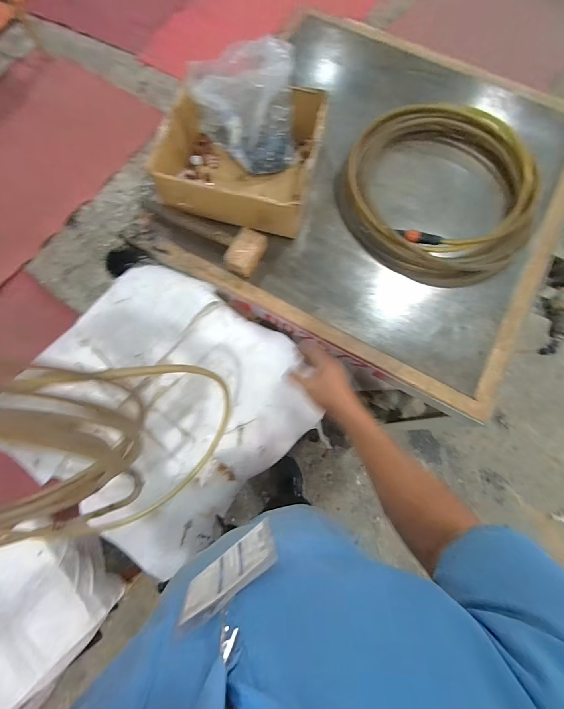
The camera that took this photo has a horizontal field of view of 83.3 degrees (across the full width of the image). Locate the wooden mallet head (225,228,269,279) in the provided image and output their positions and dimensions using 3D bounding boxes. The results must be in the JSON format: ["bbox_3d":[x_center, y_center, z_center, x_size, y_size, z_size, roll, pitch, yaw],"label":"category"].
[{"bbox_3d":[-0.077,-0.218,0.682,0.063,0.053,0.099,28,77,6],"label":"wooden mallet head"}]

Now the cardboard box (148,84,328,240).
[{"bbox_3d":[-0.095,-0.425,0.697,0.337,0.102,0.281,11,79,3],"label":"cardboard box"}]

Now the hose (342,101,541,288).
[{"bbox_3d":[0.342,-0.353,0.699,0.400,0.066,0.400,0,76,0],"label":"hose"}]

